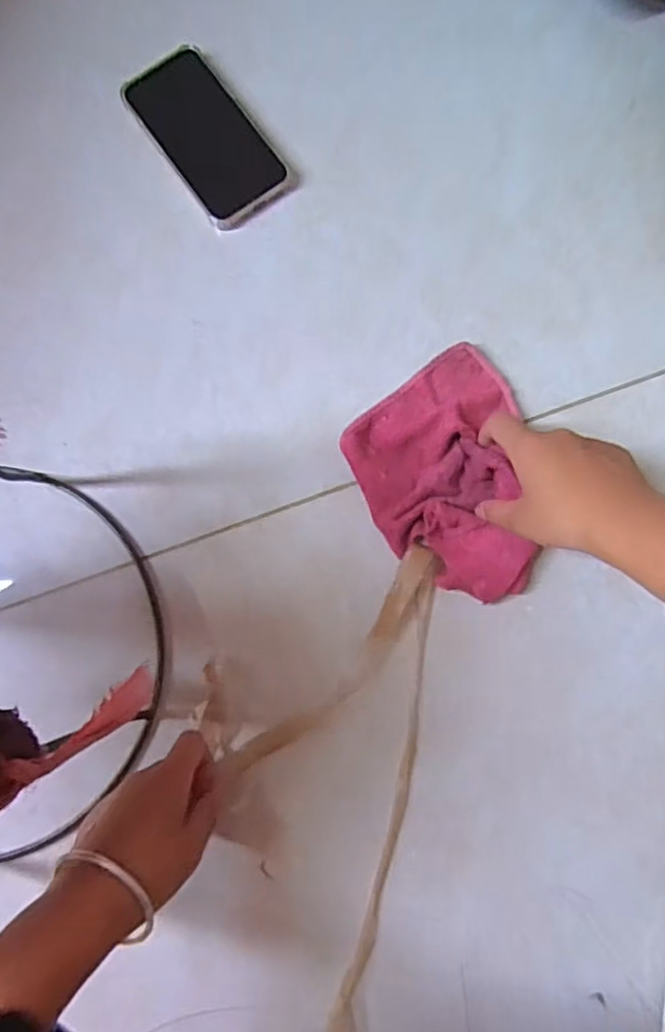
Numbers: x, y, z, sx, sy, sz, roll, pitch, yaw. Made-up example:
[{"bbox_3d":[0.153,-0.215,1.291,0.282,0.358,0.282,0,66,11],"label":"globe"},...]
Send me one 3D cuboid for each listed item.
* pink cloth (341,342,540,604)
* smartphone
[{"bbox_3d":[0.088,-0.027,0.472,0.127,0.030,0.172,-24,82,-2],"label":"pink cloth"},{"bbox_3d":[-0.100,-0.303,0.525,0.074,0.010,0.142,-36,82,-3],"label":"smartphone"}]

